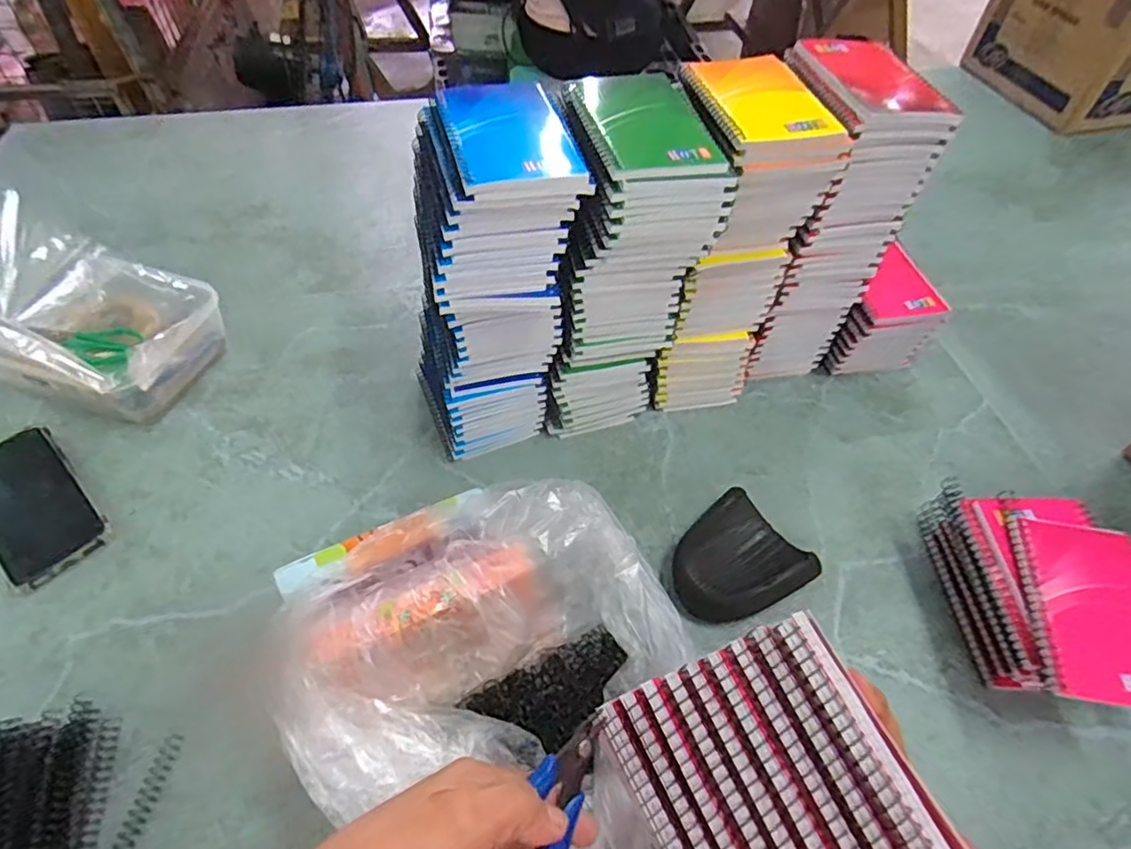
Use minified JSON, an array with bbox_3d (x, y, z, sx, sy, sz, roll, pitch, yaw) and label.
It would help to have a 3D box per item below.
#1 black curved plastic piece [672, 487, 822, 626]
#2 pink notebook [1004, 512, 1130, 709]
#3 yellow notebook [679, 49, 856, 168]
[{"bbox_3d":[0.141,0.120,0.525,0.104,0.034,0.093,-28,57,-21],"label":"black curved plastic piece"},{"bbox_3d":[0.369,0.126,0.431,0.083,0.010,0.129,5,59,7],"label":"pink notebook"},{"bbox_3d":[0.154,-0.245,0.472,0.099,0.020,0.134,-9,55,-9],"label":"yellow notebook"}]

